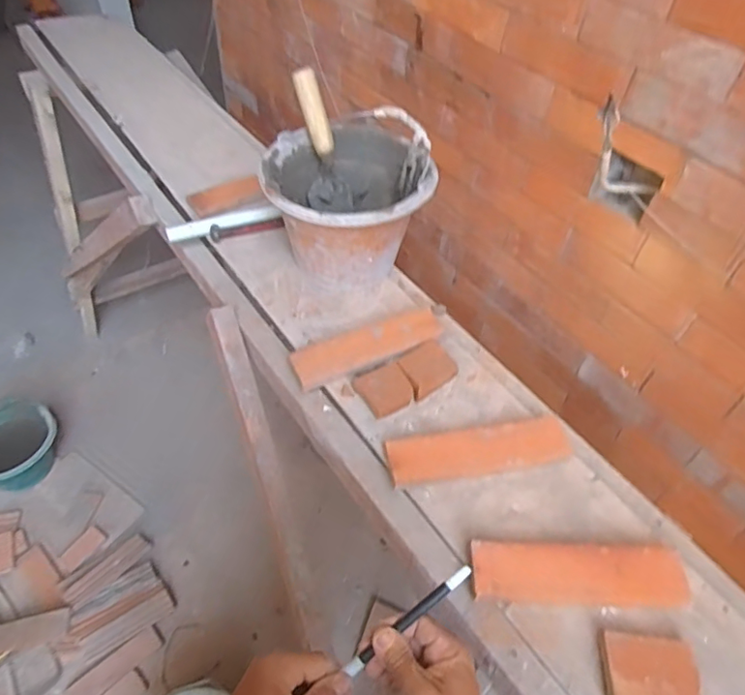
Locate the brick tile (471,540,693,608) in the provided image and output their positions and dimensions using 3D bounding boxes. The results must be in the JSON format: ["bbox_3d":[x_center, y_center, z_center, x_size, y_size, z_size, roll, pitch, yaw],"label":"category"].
[{"bbox_3d":[0.219,0.237,0.573,0.227,0.027,0.059,2,49,-3],"label":"brick tile"}]

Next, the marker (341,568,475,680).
[{"bbox_3d":[0.031,0.226,0.453,0.128,0.013,0.011,-38,59,-6],"label":"marker"}]

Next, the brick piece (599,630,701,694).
[{"bbox_3d":[0.265,0.309,0.519,0.088,0.014,0.063,8,49,2],"label":"brick piece"}]

